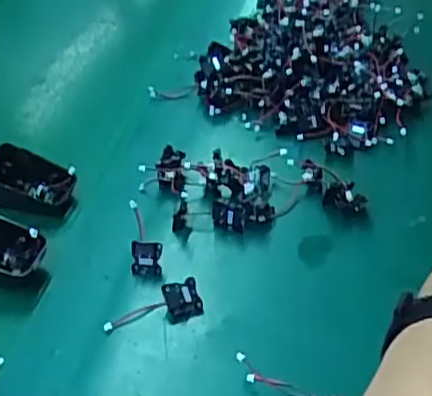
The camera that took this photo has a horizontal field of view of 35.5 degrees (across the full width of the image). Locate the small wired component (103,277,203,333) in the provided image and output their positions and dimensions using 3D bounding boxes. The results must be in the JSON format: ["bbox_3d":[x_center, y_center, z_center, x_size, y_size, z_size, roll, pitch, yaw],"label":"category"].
[{"bbox_3d":[-0.041,0.071,0.438,0.064,0.015,0.020,-14,39,-12],"label":"small wired component"}]

